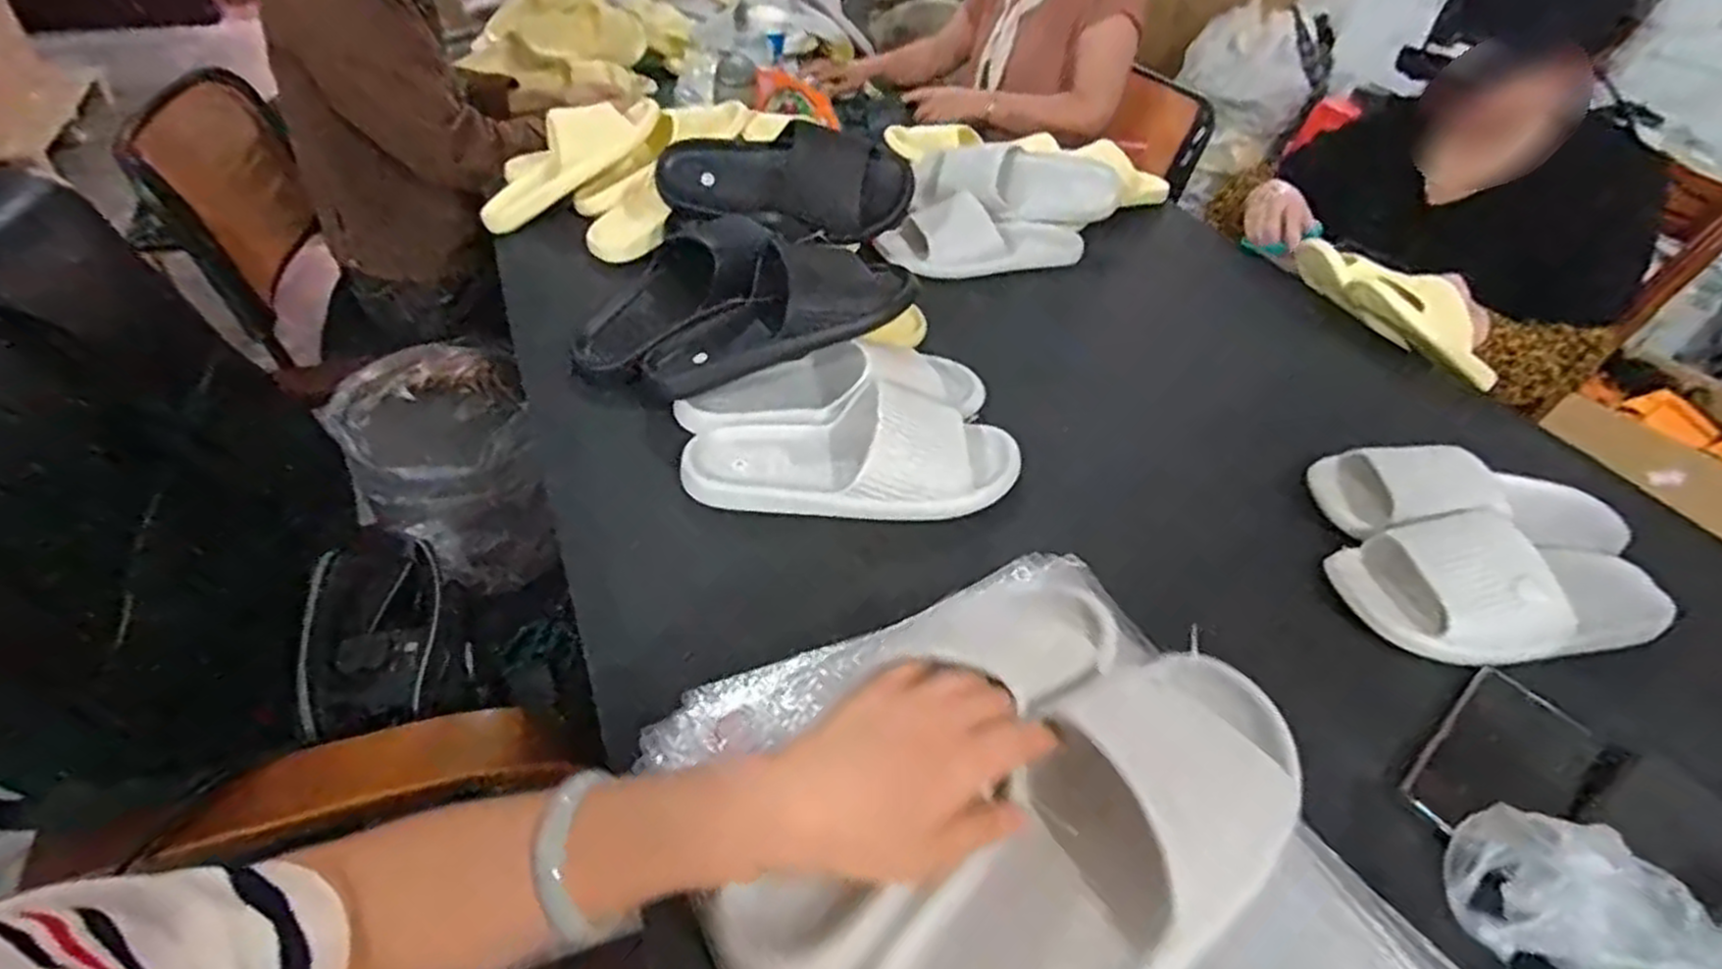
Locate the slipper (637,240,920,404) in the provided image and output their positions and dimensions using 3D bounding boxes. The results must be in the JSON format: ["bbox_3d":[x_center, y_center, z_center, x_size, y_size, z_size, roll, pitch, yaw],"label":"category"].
[{"bbox_3d":[-0.080,-0.152,0.712,0.263,0.082,0.086,-24,47,0],"label":"slipper"}]

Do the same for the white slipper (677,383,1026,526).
[{"bbox_3d":[-0.003,-0.031,0.643,0.286,0.069,0.102,1,43,-7],"label":"white slipper"}]

